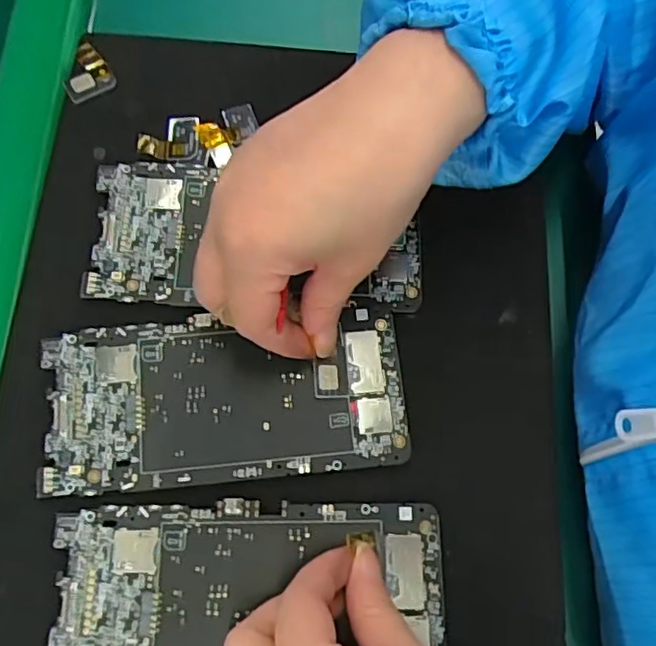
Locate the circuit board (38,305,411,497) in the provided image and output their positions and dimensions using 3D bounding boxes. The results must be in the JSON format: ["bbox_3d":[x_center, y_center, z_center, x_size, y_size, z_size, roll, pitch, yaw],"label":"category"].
[{"bbox_3d":[-0.044,0.033,0.273,0.153,0.004,0.074,-1,72,-4],"label":"circuit board"}]

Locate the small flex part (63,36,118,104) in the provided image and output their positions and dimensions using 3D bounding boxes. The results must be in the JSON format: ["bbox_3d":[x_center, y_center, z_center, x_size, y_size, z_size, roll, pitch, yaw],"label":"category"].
[{"bbox_3d":[-0.131,-0.135,0.332,0.026,0.004,0.034,-30,74,-9],"label":"small flex part"}]

